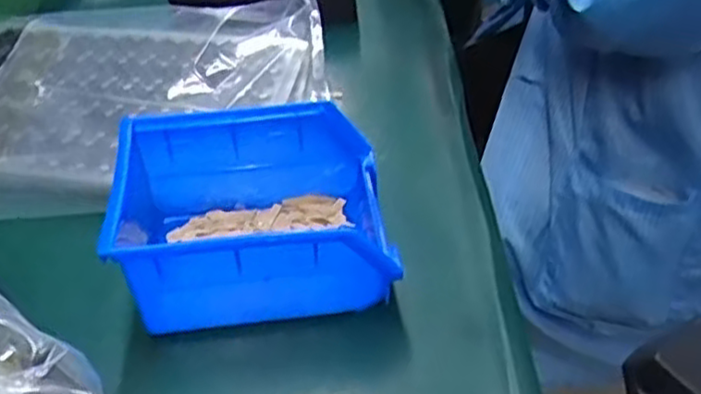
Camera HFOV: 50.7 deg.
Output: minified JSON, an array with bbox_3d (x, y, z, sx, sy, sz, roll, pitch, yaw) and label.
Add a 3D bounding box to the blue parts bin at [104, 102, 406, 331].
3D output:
[{"bbox_3d":[-0.052,0.013,0.396,0.137,0.073,0.105,-2,42,-2],"label":"blue parts bin"}]

